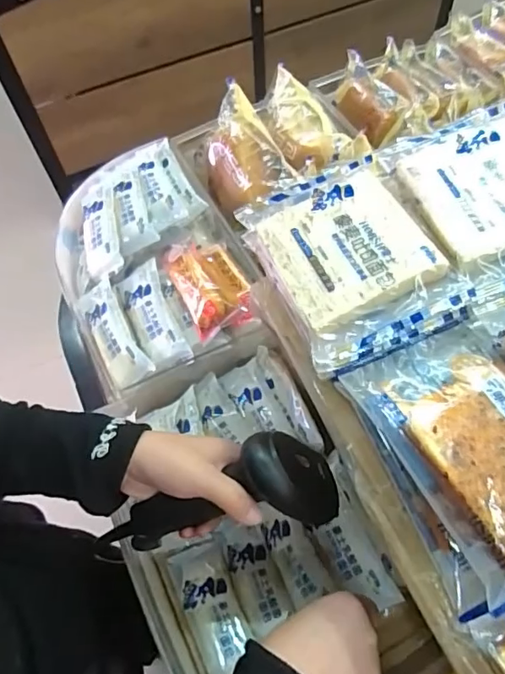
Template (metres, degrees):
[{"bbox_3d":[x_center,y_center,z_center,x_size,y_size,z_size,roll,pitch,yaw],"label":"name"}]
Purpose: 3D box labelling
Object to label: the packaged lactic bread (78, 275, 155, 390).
[{"bbox_3d":[-0.143,-0.005,0.516,0.038,0.024,0.119,-27,63,-12],"label":"packaged lactic bread"}]

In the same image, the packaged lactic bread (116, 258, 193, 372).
[{"bbox_3d":[-0.103,-0.019,0.519,0.047,0.024,0.124,-21,62,-9],"label":"packaged lactic bread"}]

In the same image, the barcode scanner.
[{"bbox_3d":[-0.029,0.126,0.386,0.177,0.066,0.062,-18,61,8],"label":"barcode scanner"}]

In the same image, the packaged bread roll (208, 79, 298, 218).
[{"bbox_3d":[-0.009,-0.223,0.611,0.092,0.077,0.137,-10,61,-3],"label":"packaged bread roll"}]

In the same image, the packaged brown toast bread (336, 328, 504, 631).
[{"bbox_3d":[0.132,0.064,0.294,0.093,0.028,0.150,-21,62,-9],"label":"packaged brown toast bread"}]

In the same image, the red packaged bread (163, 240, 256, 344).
[{"bbox_3d":[-0.044,-0.056,0.513,0.064,0.036,0.112,-23,62,-10],"label":"red packaged bread"}]

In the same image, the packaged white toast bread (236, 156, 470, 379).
[{"bbox_3d":[0.064,-0.056,0.357,0.103,0.030,0.144,-22,62,-9],"label":"packaged white toast bread"}]

